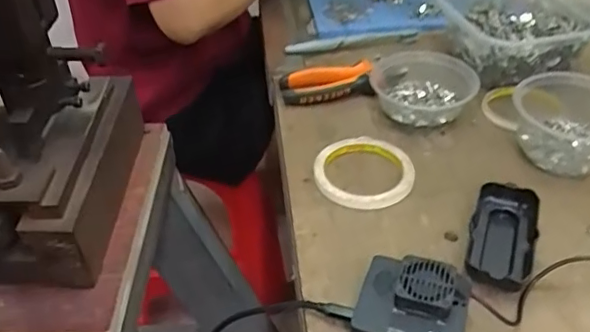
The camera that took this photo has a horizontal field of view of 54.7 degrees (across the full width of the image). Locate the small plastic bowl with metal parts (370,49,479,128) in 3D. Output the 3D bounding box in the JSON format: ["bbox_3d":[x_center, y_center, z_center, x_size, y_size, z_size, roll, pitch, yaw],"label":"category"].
[{"bbox_3d":[0.145,-0.090,0.647,0.110,0.043,0.107,6,41,9],"label":"small plastic bowl with metal parts"}]

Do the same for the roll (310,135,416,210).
[{"bbox_3d":[0.068,0.004,0.566,0.098,0.018,0.093,-2,40,2],"label":"roll"}]

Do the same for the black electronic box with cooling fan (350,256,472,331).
[{"bbox_3d":[0.085,0.106,0.421,0.083,0.041,0.075,11,42,17],"label":"black electronic box with cooling fan"}]

